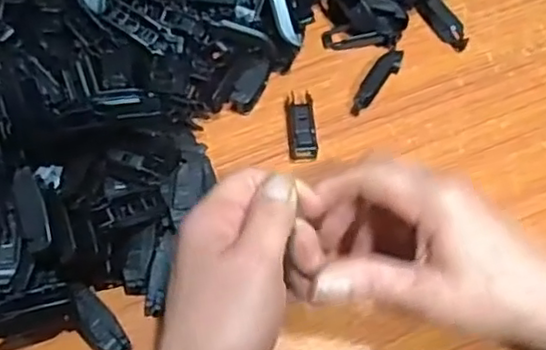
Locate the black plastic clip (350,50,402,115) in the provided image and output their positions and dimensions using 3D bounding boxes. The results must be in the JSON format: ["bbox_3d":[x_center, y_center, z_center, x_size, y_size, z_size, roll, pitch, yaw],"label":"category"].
[{"bbox_3d":[0.071,-0.065,0.447,0.013,0.013,0.060,35,69,15],"label":"black plastic clip"}]

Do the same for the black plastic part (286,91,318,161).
[{"bbox_3d":[0.019,-0.034,0.431,0.018,0.012,0.050,-3,64,-1],"label":"black plastic part"}]

